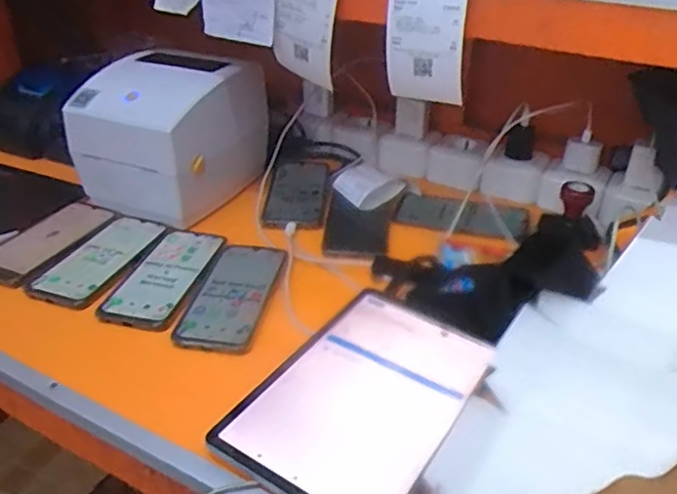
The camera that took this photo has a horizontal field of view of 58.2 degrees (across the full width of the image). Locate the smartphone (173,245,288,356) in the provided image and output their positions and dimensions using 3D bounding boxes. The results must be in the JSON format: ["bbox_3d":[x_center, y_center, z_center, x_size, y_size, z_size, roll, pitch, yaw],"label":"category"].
[{"bbox_3d":[-0.112,0.047,0.657,0.078,0.010,0.174,6,33,8],"label":"smartphone"}]

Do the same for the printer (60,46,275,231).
[{"bbox_3d":[-0.230,-0.163,0.842,0.182,0.169,0.209,13,34,19],"label":"printer"}]

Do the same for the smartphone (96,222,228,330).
[{"bbox_3d":[-0.190,0.028,0.694,0.085,0.016,0.184,10,33,13],"label":"smartphone"}]

